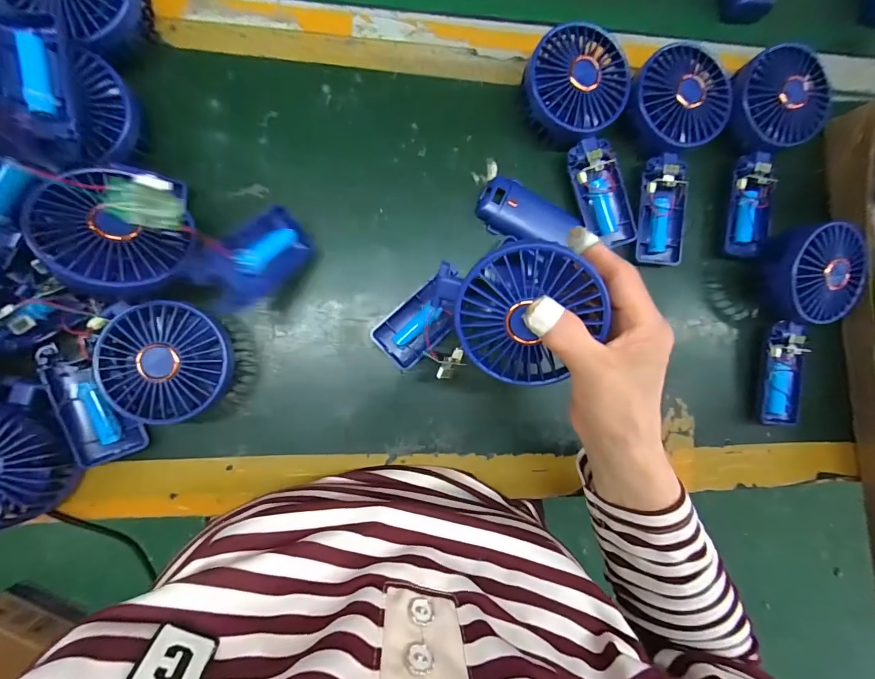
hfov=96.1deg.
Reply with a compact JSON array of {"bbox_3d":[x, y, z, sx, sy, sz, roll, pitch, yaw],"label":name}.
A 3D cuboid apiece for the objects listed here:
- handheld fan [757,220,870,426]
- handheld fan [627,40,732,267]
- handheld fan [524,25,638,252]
[{"bbox_3d":[0.338,-0.011,0.364,0.086,0.061,0.180,1,87,-6],"label":"handheld fan"},{"bbox_3d":[0.209,-0.161,0.354,0.088,0.029,0.184,2,100,-6],"label":"handheld fan"},{"bbox_3d":[0.133,-0.172,0.346,0.086,0.034,0.178,-25,107,-7],"label":"handheld fan"}]

